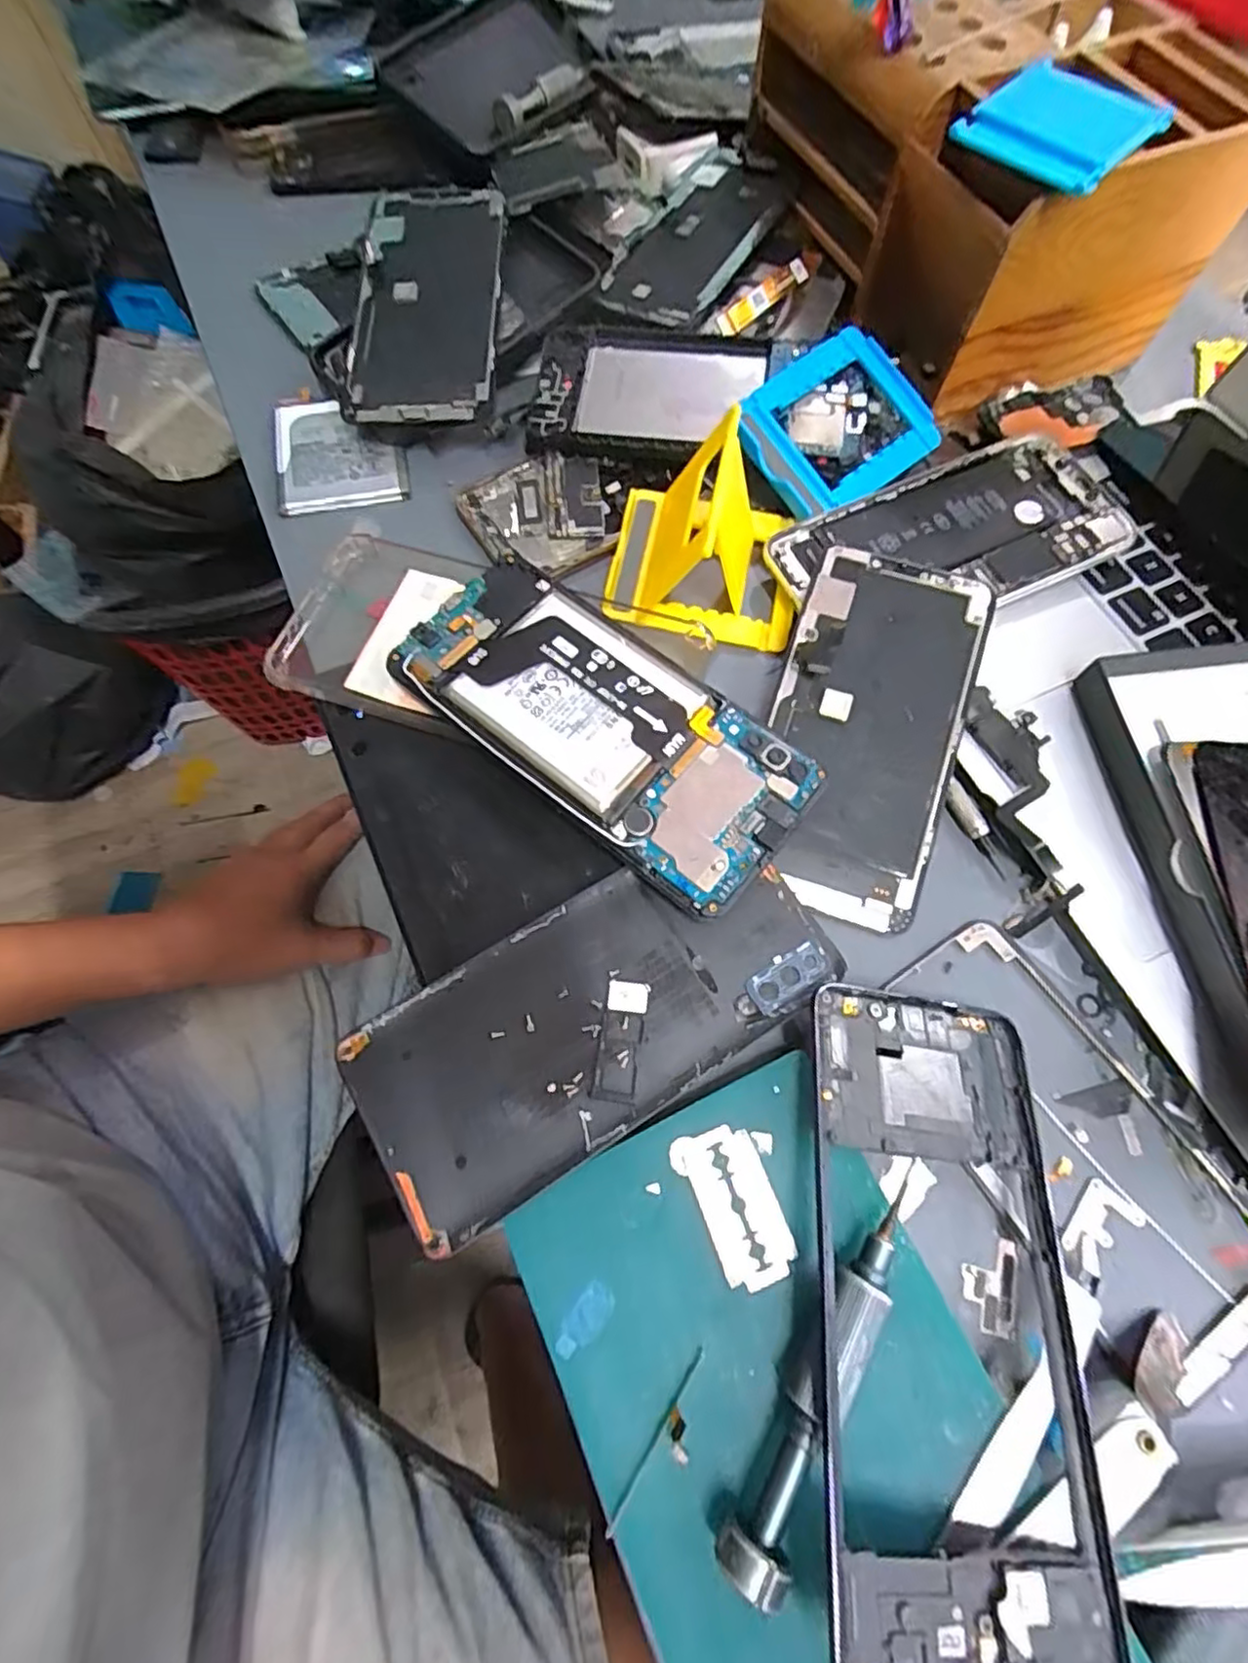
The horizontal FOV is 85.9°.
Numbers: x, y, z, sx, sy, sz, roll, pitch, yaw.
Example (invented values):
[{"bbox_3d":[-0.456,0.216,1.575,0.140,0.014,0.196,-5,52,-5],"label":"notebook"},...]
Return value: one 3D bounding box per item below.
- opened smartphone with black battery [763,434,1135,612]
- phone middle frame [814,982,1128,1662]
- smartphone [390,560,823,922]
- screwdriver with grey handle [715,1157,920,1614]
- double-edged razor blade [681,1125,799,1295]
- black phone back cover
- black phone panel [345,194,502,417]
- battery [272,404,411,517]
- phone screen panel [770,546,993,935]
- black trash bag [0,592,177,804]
[{"bbox_3d":[0.142,-0.129,0.292,0.145,0.008,0.075,-23,68,-10],"label":"opened smartphone with black battery"},{"bbox_3d":[0.090,0.128,0.188,0.074,0.006,0.163,12,60,-8],"label":"phone middle frame"},{"bbox_3d":[-0.009,-0.041,0.246,0.156,0.006,0.072,38,74,13],"label":"smartphone"},{"bbox_3d":[0.056,0.141,0.181,0.016,0.015,0.102,31,69,13],"label":"screwdriver with grey handle"},{"bbox_3d":[0.035,0.112,0.200,0.022,0.004,0.042,-19,68,-9],"label":"double-edged razor blade"},{"bbox_3d":[-0.008,0.060,0.221,0.156,0.005,0.072,-29,69,-13],"label":"black phone back cover"},{"bbox_3d":[-0.100,-0.276,0.345,0.074,0.013,0.160,-1,73,4],"label":"black phone panel"},{"bbox_3d":[-0.143,-0.191,0.336,0.061,0.008,0.072,-12,70,-7],"label":"battery"},{"bbox_3d":[0.096,-0.042,0.265,0.069,0.008,0.149,18,78,6],"label":"phone screen panel"},{"bbox_3d":[-0.878,-0.186,0.985,0.360,0.252,0.207,-8,68,-4],"label":"black trash bag"}]

